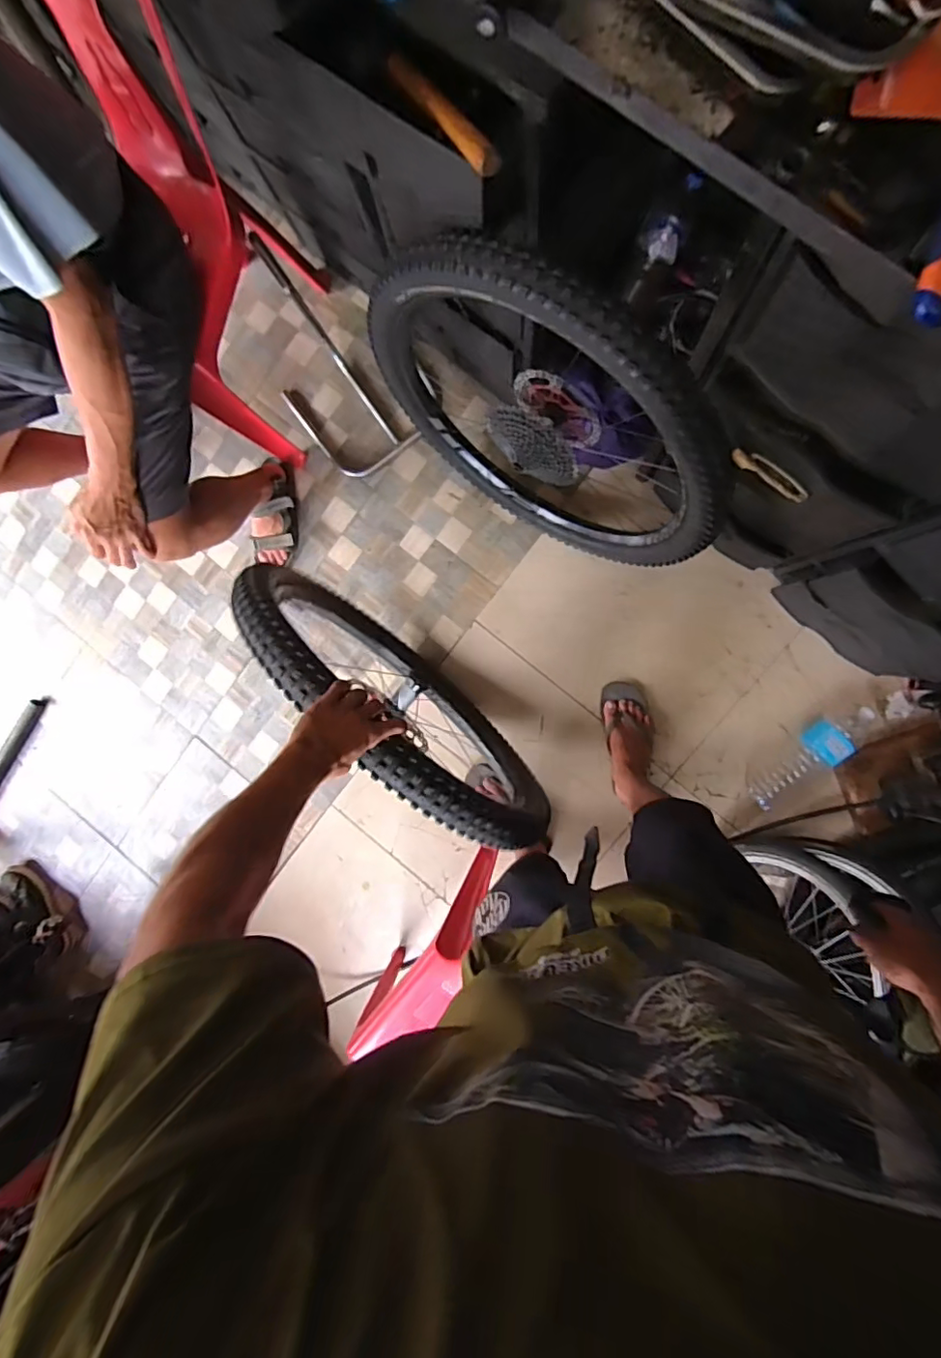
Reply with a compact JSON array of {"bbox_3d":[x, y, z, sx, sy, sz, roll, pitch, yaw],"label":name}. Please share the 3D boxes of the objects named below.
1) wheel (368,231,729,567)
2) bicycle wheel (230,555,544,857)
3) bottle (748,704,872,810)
[{"bbox_3d":[0.123,-0.428,0.988,0.651,0.642,0.147,33,97,5],"label":"wheel"},{"bbox_3d":[-0.110,0.045,1.054,0.627,0.663,0.065,42,97,3],"label":"bicycle wheel"},{"bbox_3d":[0.758,0.174,1.263,0.089,0.098,0.313,45,98,3],"label":"bottle"}]

